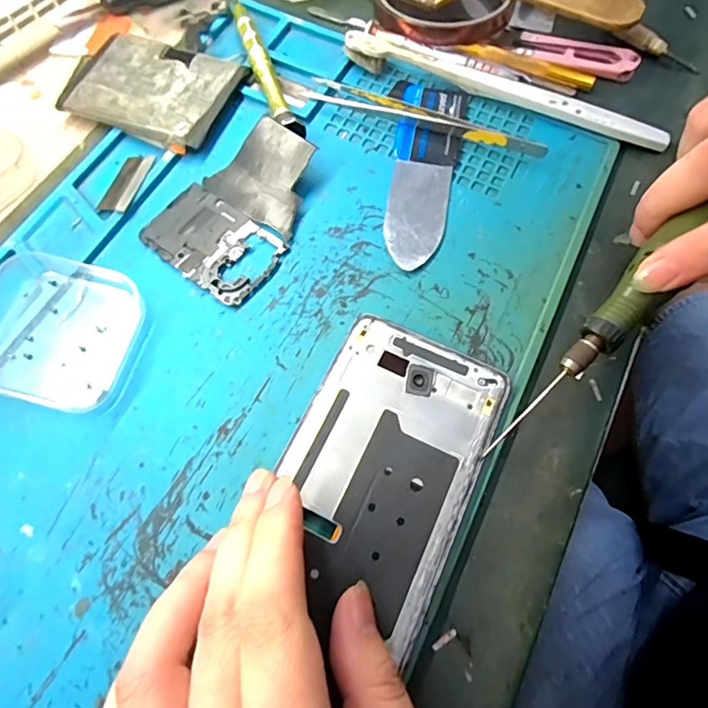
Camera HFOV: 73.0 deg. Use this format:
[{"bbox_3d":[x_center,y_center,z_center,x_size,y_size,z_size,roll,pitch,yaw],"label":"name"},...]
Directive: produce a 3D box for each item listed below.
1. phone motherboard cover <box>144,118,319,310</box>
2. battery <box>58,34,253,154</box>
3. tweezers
[{"bbox_3d":[-0.055,-0.074,0.234,0.063,0.015,0.087,35,72,12],"label":"phone motherboard cover"},{"bbox_3d":[-0.111,-0.146,0.264,0.083,0.012,0.064,21,70,7],"label":"battery"},{"bbox_3d":[0.027,-0.128,0.259,0.150,0.011,0.016,24,70,8],"label":"tweezers"}]

